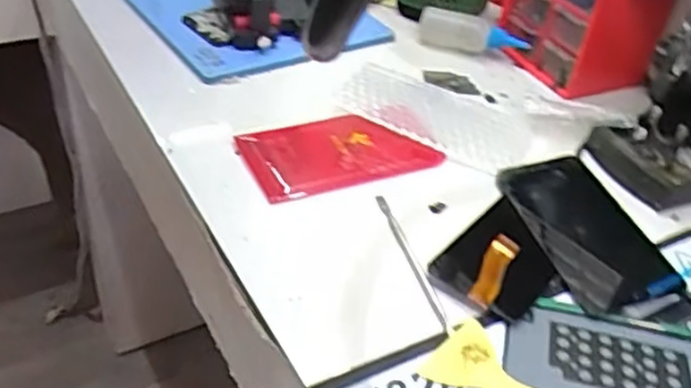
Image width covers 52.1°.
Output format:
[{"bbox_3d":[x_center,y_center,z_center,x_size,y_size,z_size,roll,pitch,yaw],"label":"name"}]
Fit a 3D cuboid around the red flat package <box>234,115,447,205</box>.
[{"bbox_3d":[-0.003,-0.037,0.564,0.150,0.014,0.076,-13,54,-22],"label":"red flat package"}]

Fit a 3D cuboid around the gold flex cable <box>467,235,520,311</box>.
[{"bbox_3d":[0.091,0.051,0.439,0.019,0.055,0.011,20,41,19],"label":"gold flex cable"}]

